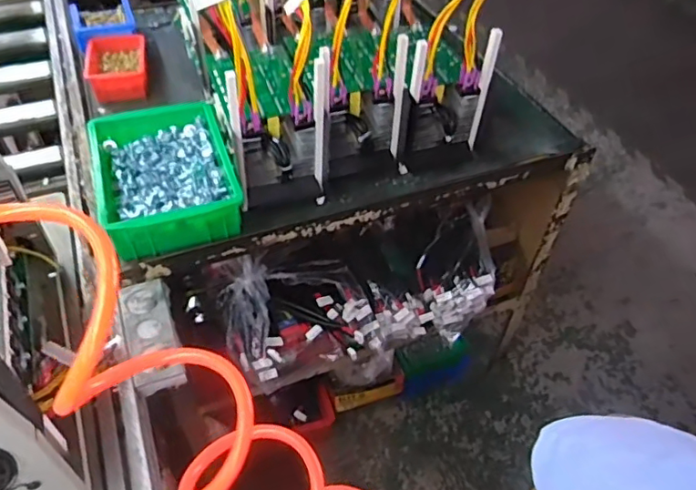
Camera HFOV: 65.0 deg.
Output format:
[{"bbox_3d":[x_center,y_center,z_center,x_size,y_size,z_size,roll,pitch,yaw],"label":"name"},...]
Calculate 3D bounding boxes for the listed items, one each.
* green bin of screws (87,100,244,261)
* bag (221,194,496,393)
[{"bbox_3d":[-0.264,-0.107,0.794,0.180,0.061,0.250,-14,50,-16],"label":"green bin of screws"},{"bbox_3d":[0.046,0.090,1.037,0.579,0.155,0.212,-18,51,-18],"label":"bag"}]

